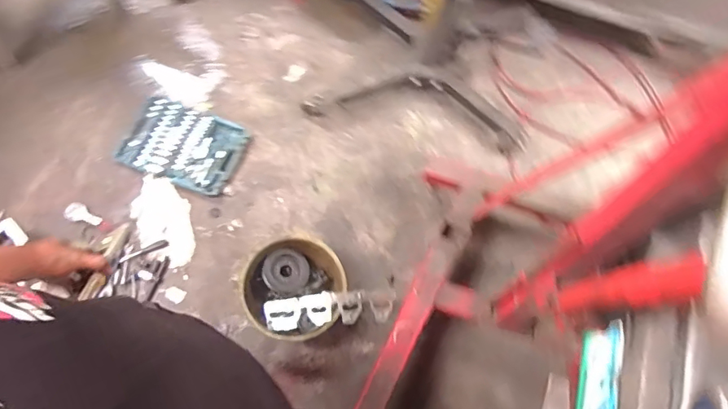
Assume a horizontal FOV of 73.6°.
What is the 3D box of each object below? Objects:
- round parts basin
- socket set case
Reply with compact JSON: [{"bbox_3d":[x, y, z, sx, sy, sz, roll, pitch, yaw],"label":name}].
[{"bbox_3d":[-0.218,0.275,1.531,0.317,0.131,0.300,2,70,-6],"label":"round parts basin"},{"bbox_3d":[-0.620,-0.208,1.694,0.397,0.036,0.280,22,71,5],"label":"socket set case"}]

